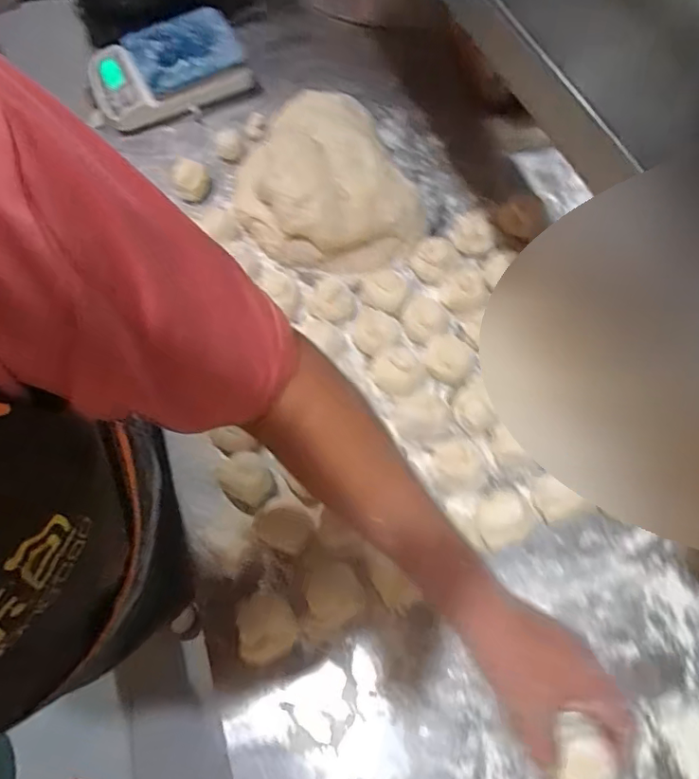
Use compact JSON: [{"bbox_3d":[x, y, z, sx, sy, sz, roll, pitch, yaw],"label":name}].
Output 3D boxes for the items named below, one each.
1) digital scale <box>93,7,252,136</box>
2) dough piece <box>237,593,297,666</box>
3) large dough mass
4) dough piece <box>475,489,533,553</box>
[{"bbox_3d":[-0.257,-0.467,0.774,0.207,0.048,0.148,-22,66,-7],"label":"digital scale"},{"bbox_3d":[-0.076,0.218,0.486,0.053,0.049,0.051,-1,65,3],"label":"dough piece"},{"bbox_3d":[-0.038,-0.273,0.667,0.195,0.084,0.260,-26,66,-8],"label":"large dough mass"},{"bbox_3d":[0.145,0.123,0.508,0.049,0.027,0.051,-1,65,3],"label":"dough piece"}]

